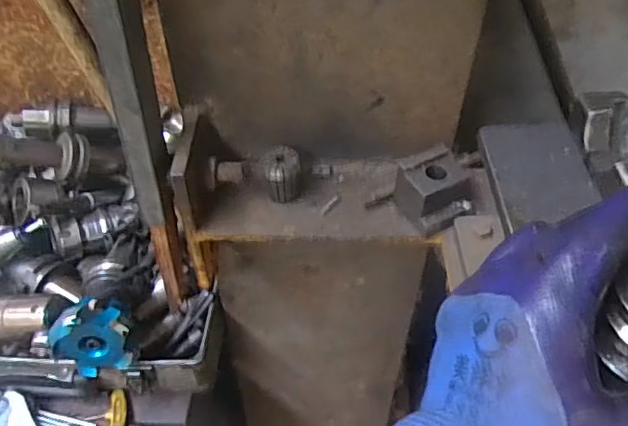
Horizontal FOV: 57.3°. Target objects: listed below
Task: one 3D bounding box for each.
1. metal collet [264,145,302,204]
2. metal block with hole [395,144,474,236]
[{"bbox_3d":[-0.024,-0.029,0.462,0.028,0.037,0.032,-4,49,-3],"label":"metal collet"},{"bbox_3d":[0.094,-0.018,0.446,0.046,0.038,0.049,-23,53,-18],"label":"metal block with hole"}]

